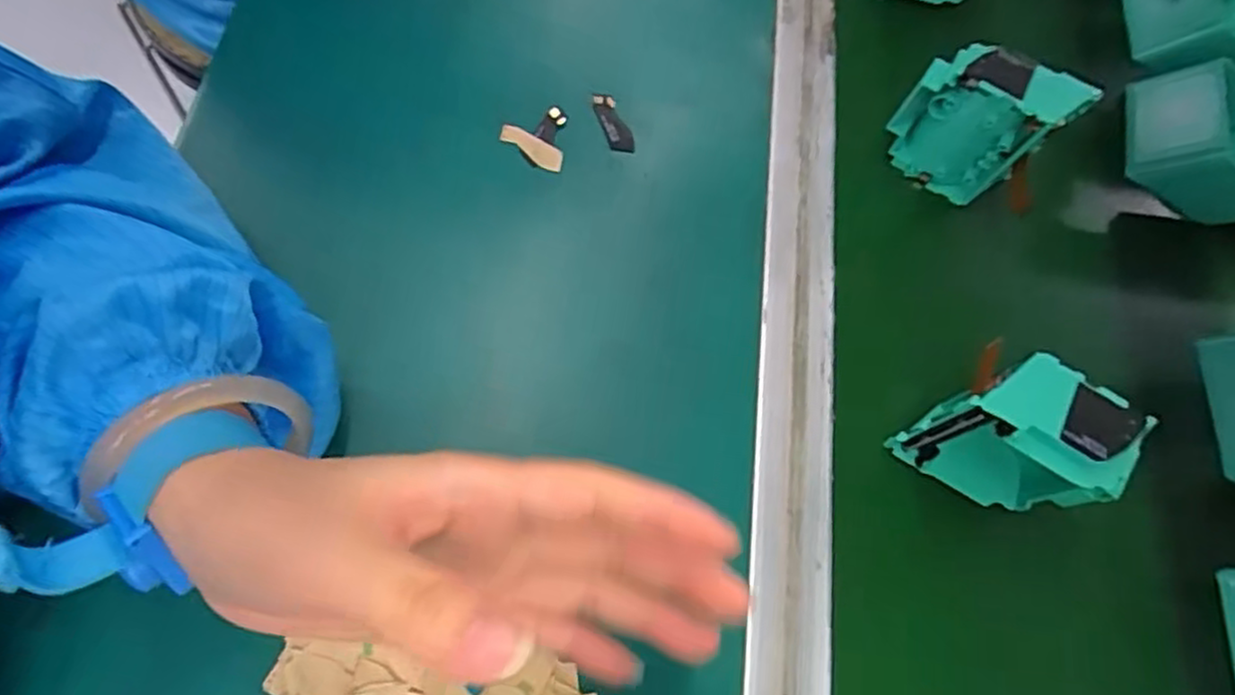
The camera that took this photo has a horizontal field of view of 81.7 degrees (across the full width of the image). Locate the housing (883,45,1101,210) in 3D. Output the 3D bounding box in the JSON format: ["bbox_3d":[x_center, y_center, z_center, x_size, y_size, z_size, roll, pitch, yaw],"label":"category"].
[{"bbox_3d":[0.193,-0.117,0.389,0.078,0.084,0.030,28,68,10],"label":"housing"}]

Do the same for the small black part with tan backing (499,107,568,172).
[{"bbox_3d":[-0.046,-0.112,0.389,0.034,0.017,0.036,6,66,0],"label":"small black part with tan backing"}]

